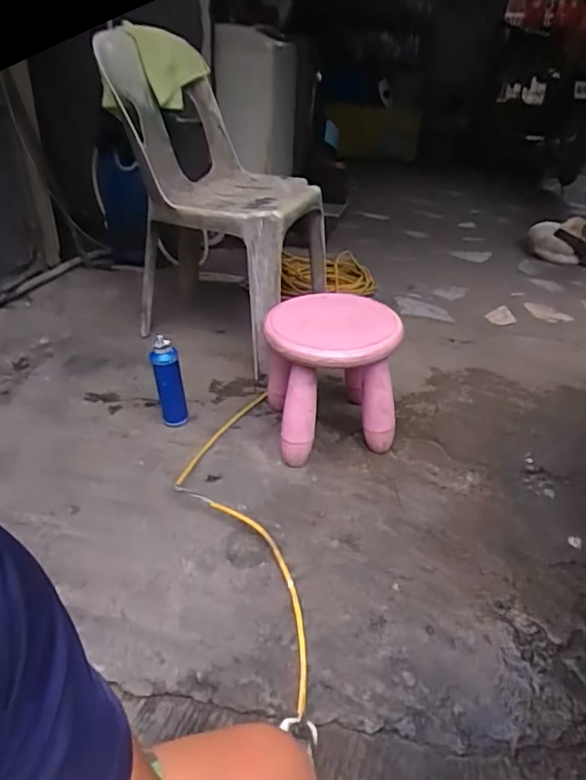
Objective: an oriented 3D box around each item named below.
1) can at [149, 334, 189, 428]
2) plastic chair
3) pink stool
[{"bbox_3d":[-0.291,-0.016,1.287,0.070,0.214,0.056,-2,31,-8],"label":"can"},{"bbox_3d":[-0.220,-0.539,1.575,0.581,0.744,0.605,9,32,11],"label":"plastic chair"},{"bbox_3d":[0.078,-0.029,1.209,0.261,0.291,0.255,0,31,-5],"label":"pink stool"}]

